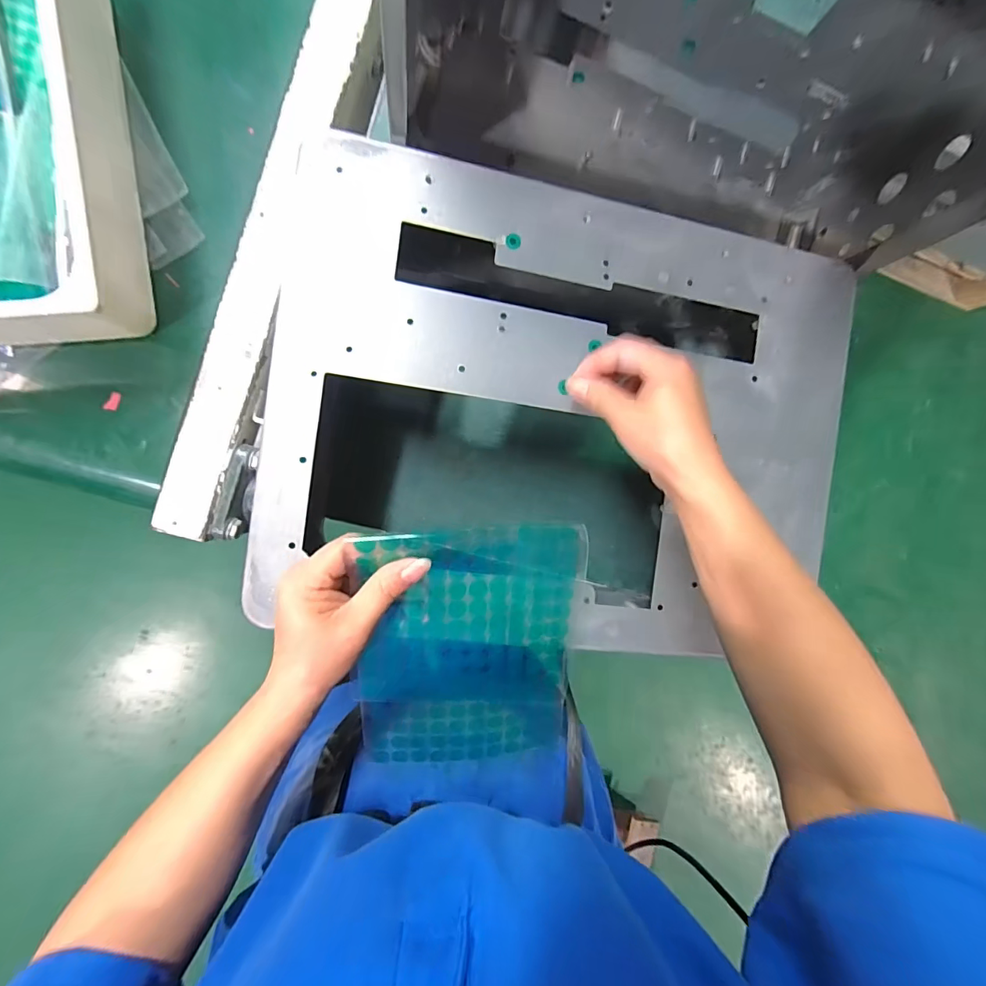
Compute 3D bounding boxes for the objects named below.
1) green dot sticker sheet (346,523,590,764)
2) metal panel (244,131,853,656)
[{"bbox_3d":[-0.015,0.103,0.289,0.132,0.011,0.172,1,109,-9],"label":"green dot sticker sheet"},{"bbox_3d":[0.071,-0.059,0.351,0.446,0.016,0.347,8,91,-9],"label":"metal panel"}]

